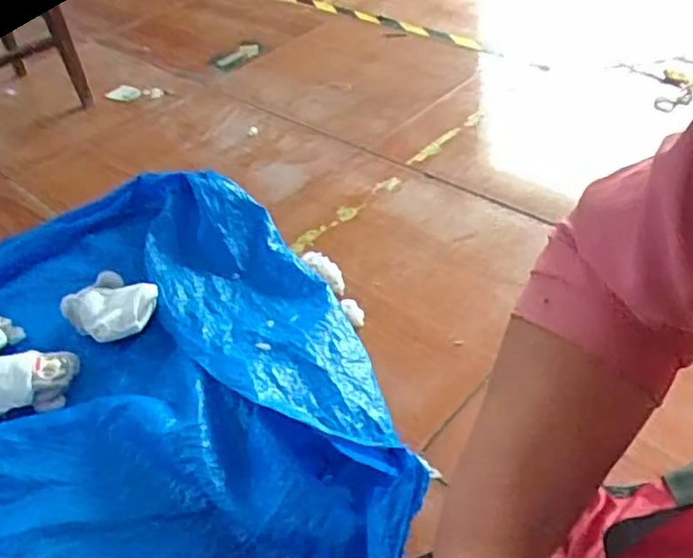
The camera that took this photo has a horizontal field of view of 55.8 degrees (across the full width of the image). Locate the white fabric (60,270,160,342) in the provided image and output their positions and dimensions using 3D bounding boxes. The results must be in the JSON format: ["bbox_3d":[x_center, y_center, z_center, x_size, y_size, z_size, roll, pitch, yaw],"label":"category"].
[{"bbox_3d":[-0.395,0.054,1.117,0.162,0.062,0.123,19,47,25],"label":"white fabric"}]

